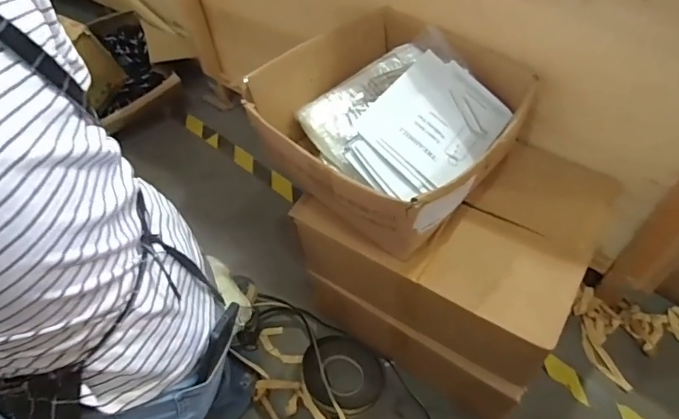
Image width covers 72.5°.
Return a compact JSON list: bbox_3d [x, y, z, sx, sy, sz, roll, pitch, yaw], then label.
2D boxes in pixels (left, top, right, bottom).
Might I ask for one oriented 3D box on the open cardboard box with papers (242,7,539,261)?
[{"bbox_3d":[0.074,-0.148,0.782,0.401,0.147,0.377,34,61,26],"label":"open cardboard box with papers"}]

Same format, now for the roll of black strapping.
[{"bbox_3d":[0.007,0.317,0.917,0.152,0.034,0.159,-2,52,2],"label":"roll of black strapping"}]

